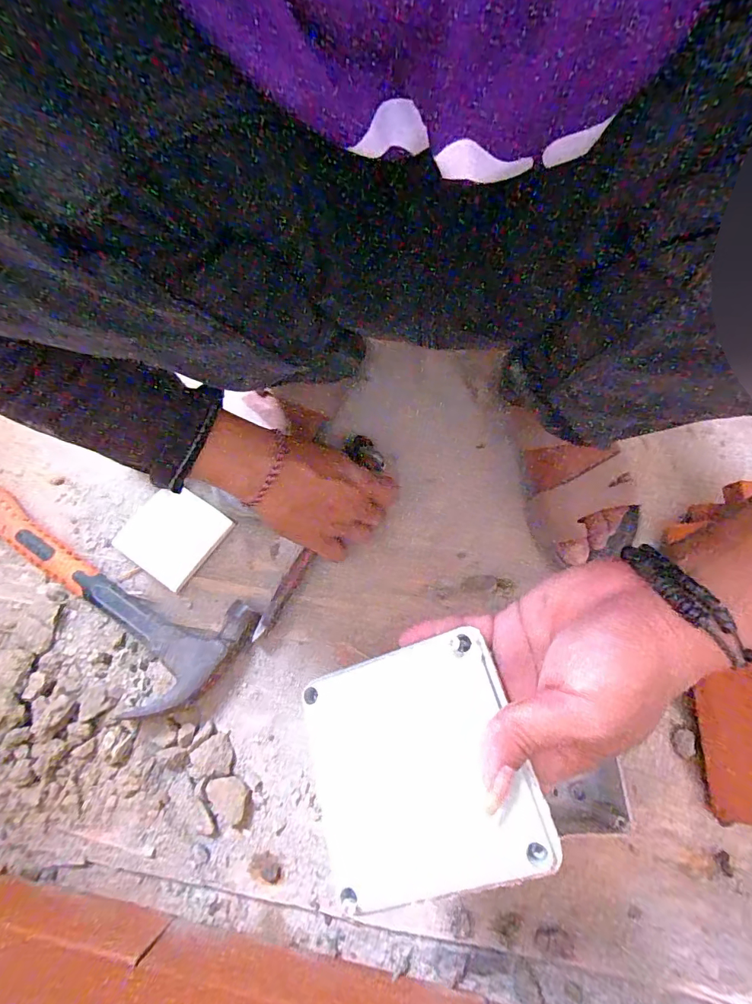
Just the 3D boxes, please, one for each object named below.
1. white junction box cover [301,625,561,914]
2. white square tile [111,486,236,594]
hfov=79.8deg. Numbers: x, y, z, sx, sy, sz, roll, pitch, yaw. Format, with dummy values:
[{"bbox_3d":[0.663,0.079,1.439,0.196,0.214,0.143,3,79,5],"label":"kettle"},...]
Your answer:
[{"bbox_3d":[0.017,0.126,0.218,0.104,0.006,0.101,-23,59,12],"label":"white junction box cover"},{"bbox_3d":[-0.201,0.030,0.444,0.089,0.014,0.083,32,73,14],"label":"white square tile"}]

